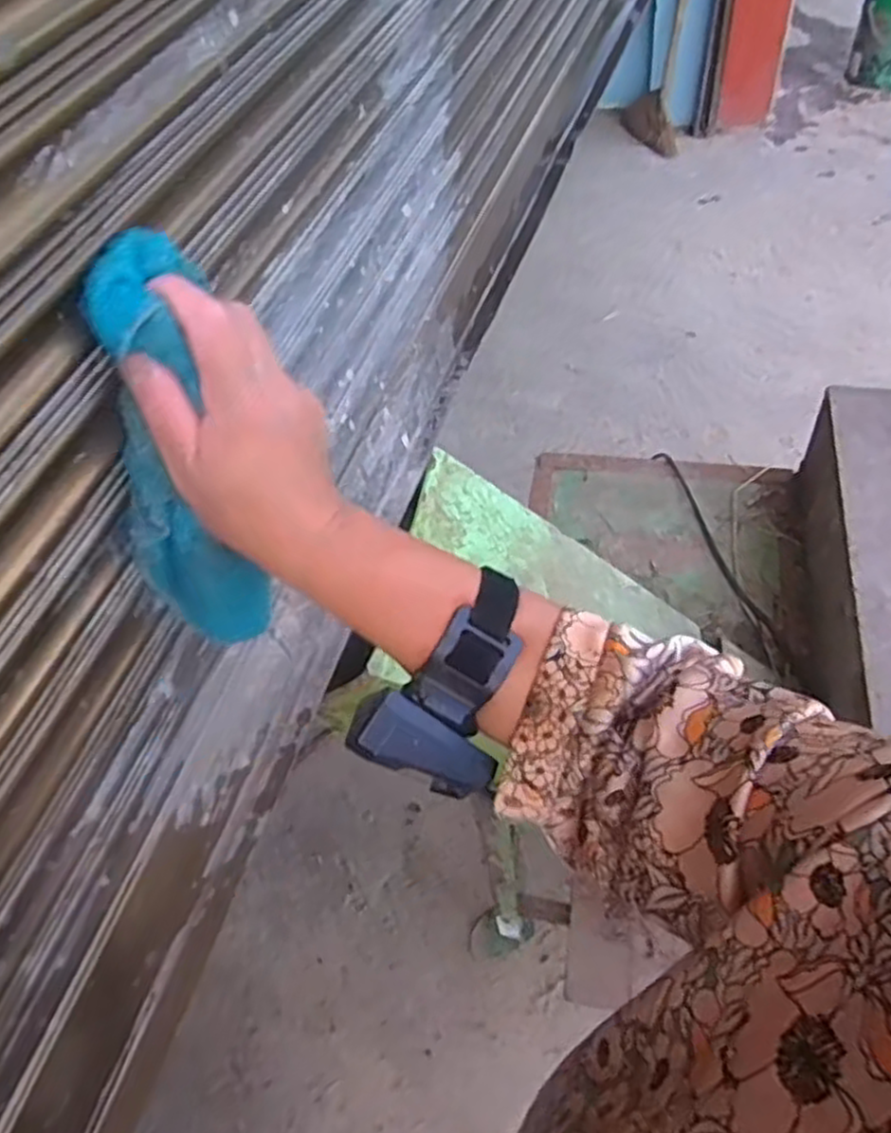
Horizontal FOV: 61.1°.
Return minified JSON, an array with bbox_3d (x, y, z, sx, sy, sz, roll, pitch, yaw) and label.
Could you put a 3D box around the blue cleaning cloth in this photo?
[{"bbox_3d":[-0.118,-0.043,0.344,0.056,0.195,0.032,-23,35,-29],"label":"blue cleaning cloth"}]

